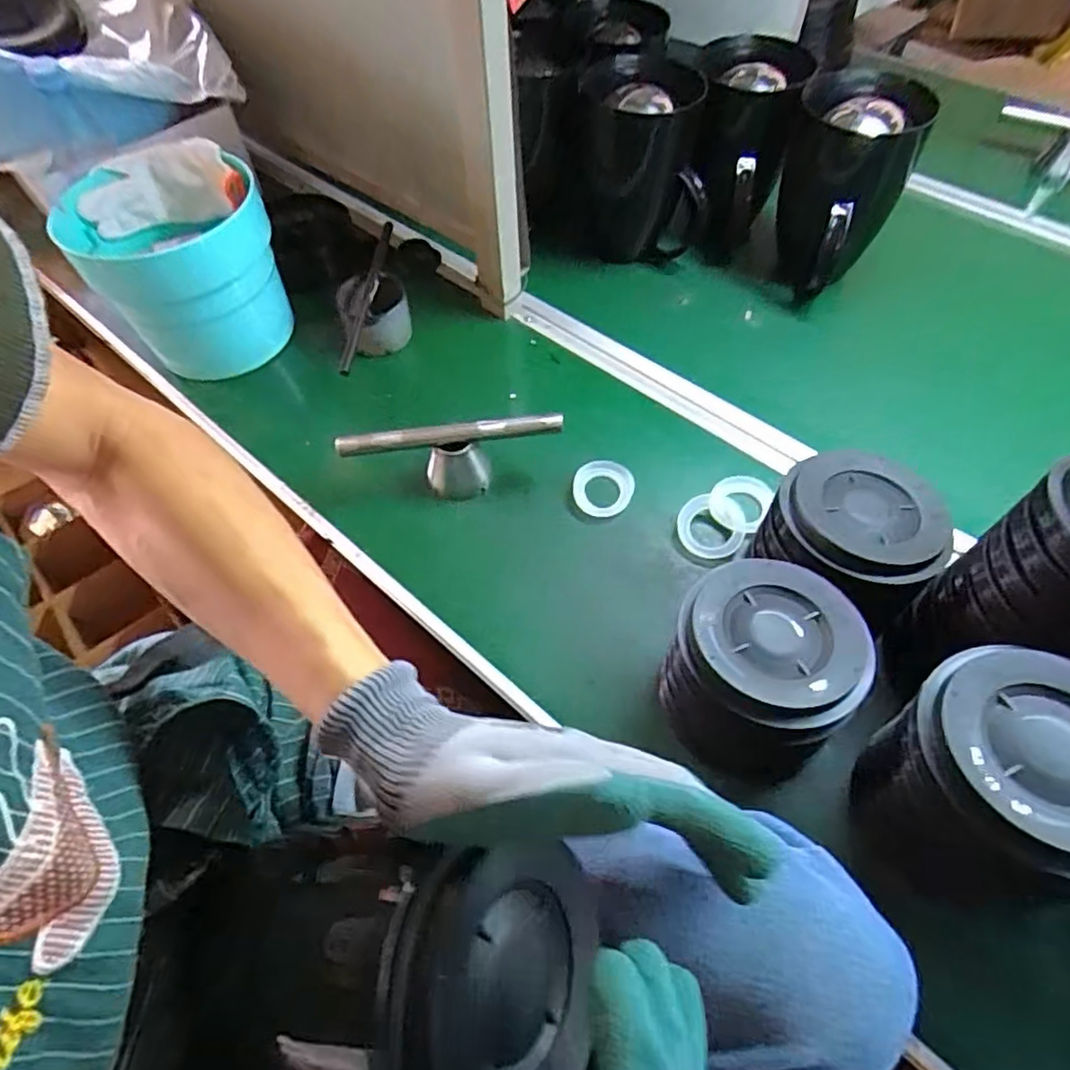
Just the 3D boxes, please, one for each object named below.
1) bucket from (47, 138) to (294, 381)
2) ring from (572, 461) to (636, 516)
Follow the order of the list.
[{"bbox_3d":[-0.370,-0.289,0.676,0.186,0.150,0.185,-19,59,-11],"label":"bucket"},{"bbox_3d":[0.065,-0.047,0.598,0.056,0.011,0.063,9,58,7],"label":"ring"}]

